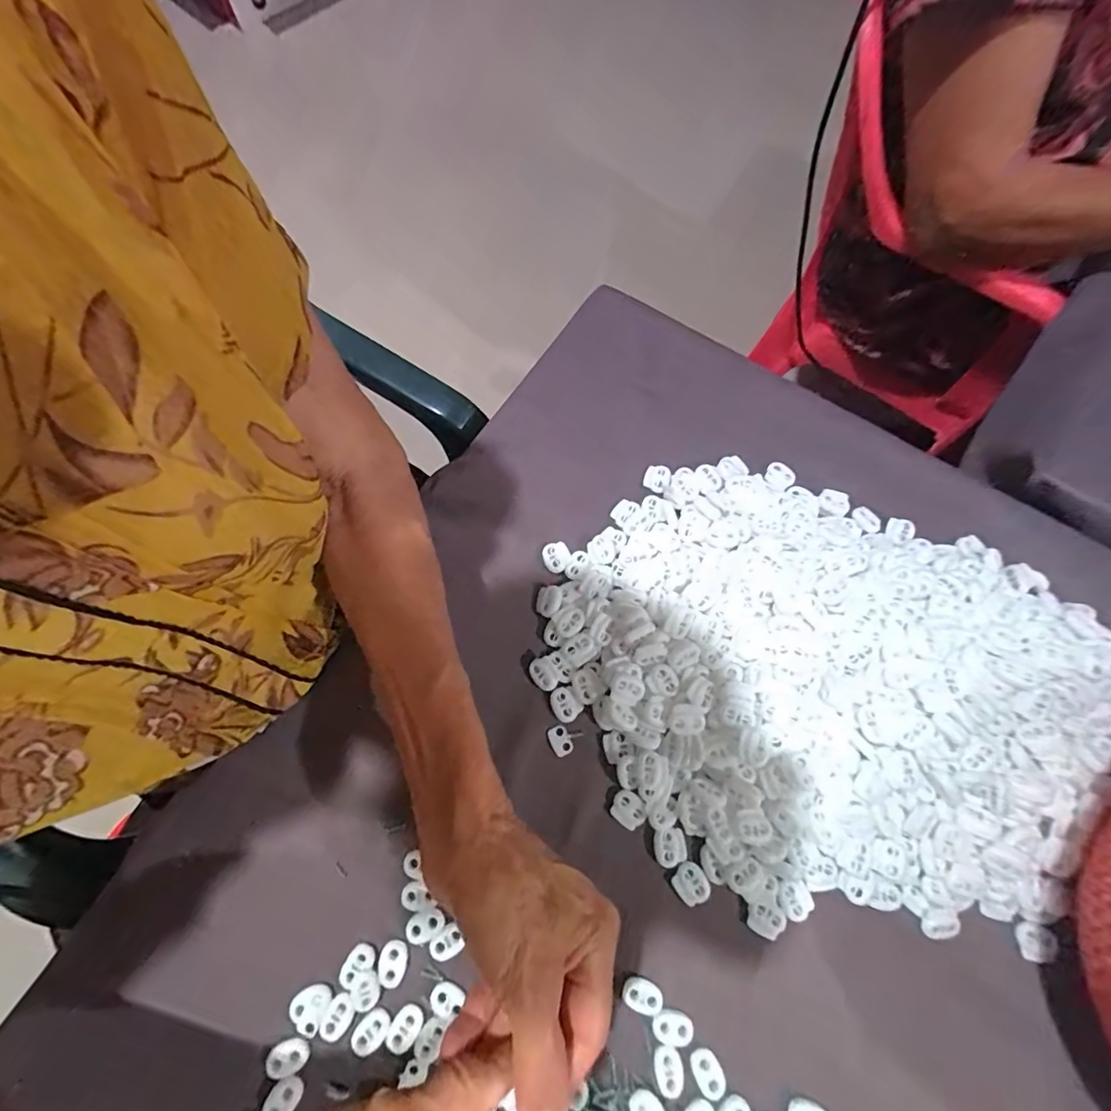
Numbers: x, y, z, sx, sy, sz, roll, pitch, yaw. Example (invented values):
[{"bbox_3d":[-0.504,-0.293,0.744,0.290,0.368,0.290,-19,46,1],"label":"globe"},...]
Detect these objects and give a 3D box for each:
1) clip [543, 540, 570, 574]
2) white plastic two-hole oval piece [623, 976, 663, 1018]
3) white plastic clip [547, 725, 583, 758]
[{"bbox_3d":[0.001,0.001,0.371,0.019,0.005,0.021,-16,71,-6],"label":"clip"},{"bbox_3d":[0.049,0.248,0.292,0.022,0.004,0.015,24,72,8],"label":"white plastic two-hole oval piece"},{"bbox_3d":[0.006,0.119,0.337,0.020,0.004,0.019,-23,72,-8],"label":"white plastic clip"}]

